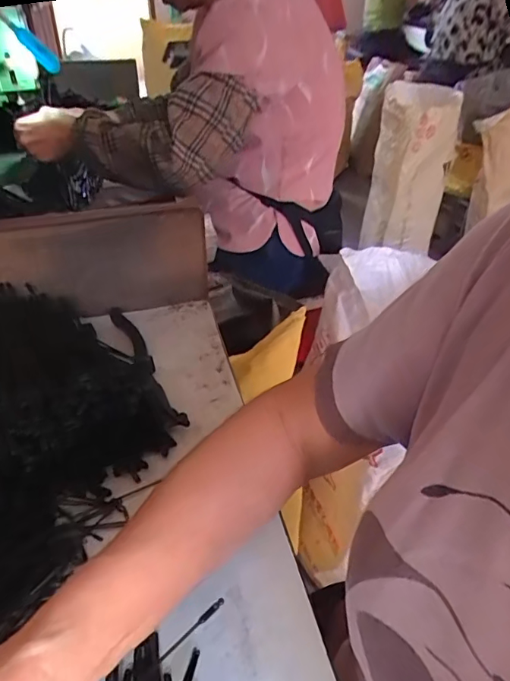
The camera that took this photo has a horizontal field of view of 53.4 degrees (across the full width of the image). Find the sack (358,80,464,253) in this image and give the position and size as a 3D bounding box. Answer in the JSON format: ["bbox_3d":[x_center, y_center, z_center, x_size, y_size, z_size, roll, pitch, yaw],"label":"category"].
[{"bbox_3d":[0.535,-0.582,1.753,0.248,0.518,0.235,7,38,9],"label":"sack"}]

